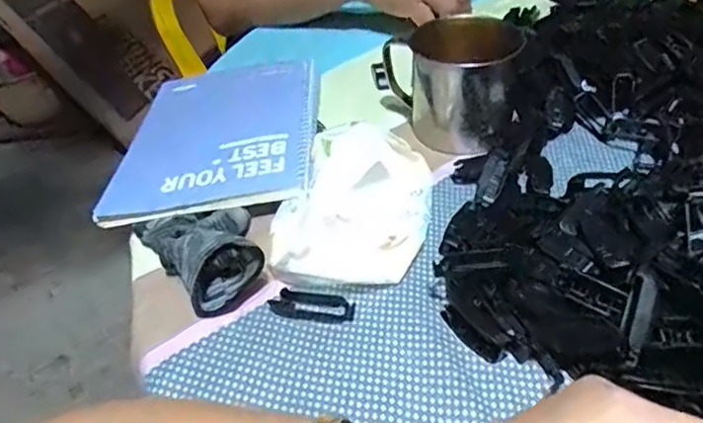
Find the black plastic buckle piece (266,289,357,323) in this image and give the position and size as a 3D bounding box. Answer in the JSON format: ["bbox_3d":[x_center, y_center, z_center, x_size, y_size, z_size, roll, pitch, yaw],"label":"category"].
[{"bbox_3d":[-0.026,0.063,0.388,0.056,0.007,0.022,-1,41,9],"label":"black plastic buckle piece"}]

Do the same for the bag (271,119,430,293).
[{"bbox_3d":[0.001,-0.008,0.431,0.110,0.045,0.150,8,43,18],"label":"bag"}]

